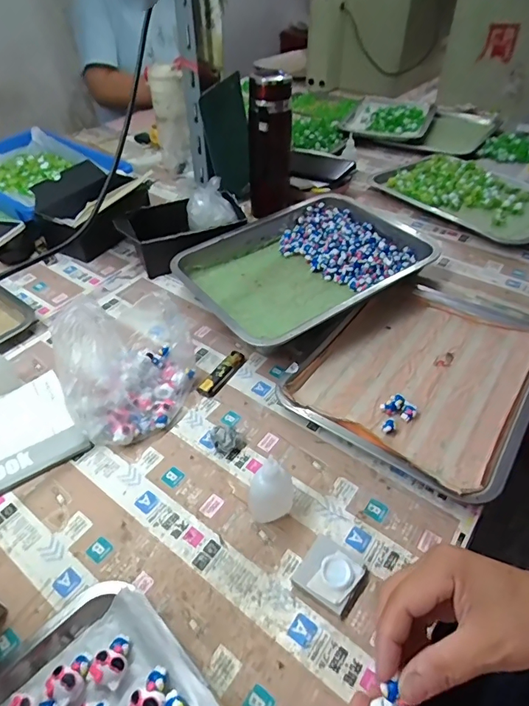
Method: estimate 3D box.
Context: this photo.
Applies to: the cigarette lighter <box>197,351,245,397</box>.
[{"bbox_3d":[-0.056,0.026,0.579,0.019,0.015,0.080,23,50,22],"label":"cigarette lighter"}]

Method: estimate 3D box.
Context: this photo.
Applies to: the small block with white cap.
[{"bbox_3d":[0.061,0.198,0.396,0.054,0.015,0.052,27,51,25],"label":"small block with white cap"}]

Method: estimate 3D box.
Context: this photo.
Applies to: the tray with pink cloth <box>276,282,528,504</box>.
[{"bbox_3d":[0.204,0.024,0.566,0.258,0.042,0.302,28,52,26],"label":"tray with pink cloth"}]

